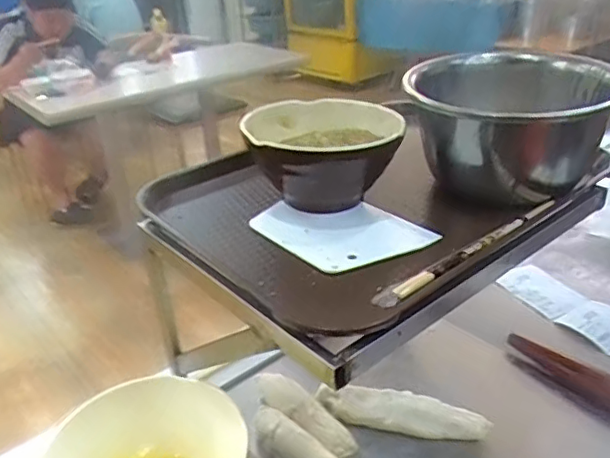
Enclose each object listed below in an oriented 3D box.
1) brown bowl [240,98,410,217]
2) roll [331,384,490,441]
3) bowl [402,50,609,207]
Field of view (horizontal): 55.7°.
[{"bbox_3d":[0.021,-0.069,0.538,0.127,0.075,0.120,-2,29,1],"label":"brown bowl"},{"bbox_3d":[0.114,0.198,0.626,0.162,0.029,0.035,5,30,14],"label":"roll"},{"bbox_3d":[0.193,-0.099,0.544,0.174,0.109,0.201,16,34,30],"label":"bowl"}]

